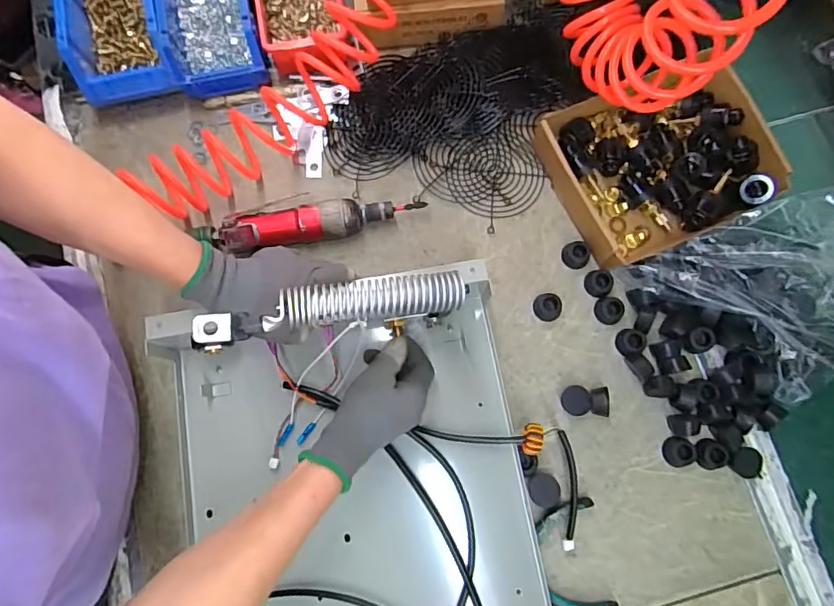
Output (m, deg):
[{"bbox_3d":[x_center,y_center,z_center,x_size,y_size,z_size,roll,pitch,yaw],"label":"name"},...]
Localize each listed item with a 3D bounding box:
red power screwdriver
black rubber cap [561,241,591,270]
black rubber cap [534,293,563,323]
[{"bbox_3d":[-0.117,-0.091,0.555,0.237,0.034,0.047,-11,77,-2],"label":"red power screwdriver"},{"bbox_3d":[0.177,-0.053,0.560,0.027,0.017,0.029,0,77,0],"label":"black rubber cap"},{"bbox_3d":[0.143,0.005,0.549,0.027,0.013,0.031,-36,79,-7],"label":"black rubber cap"}]

